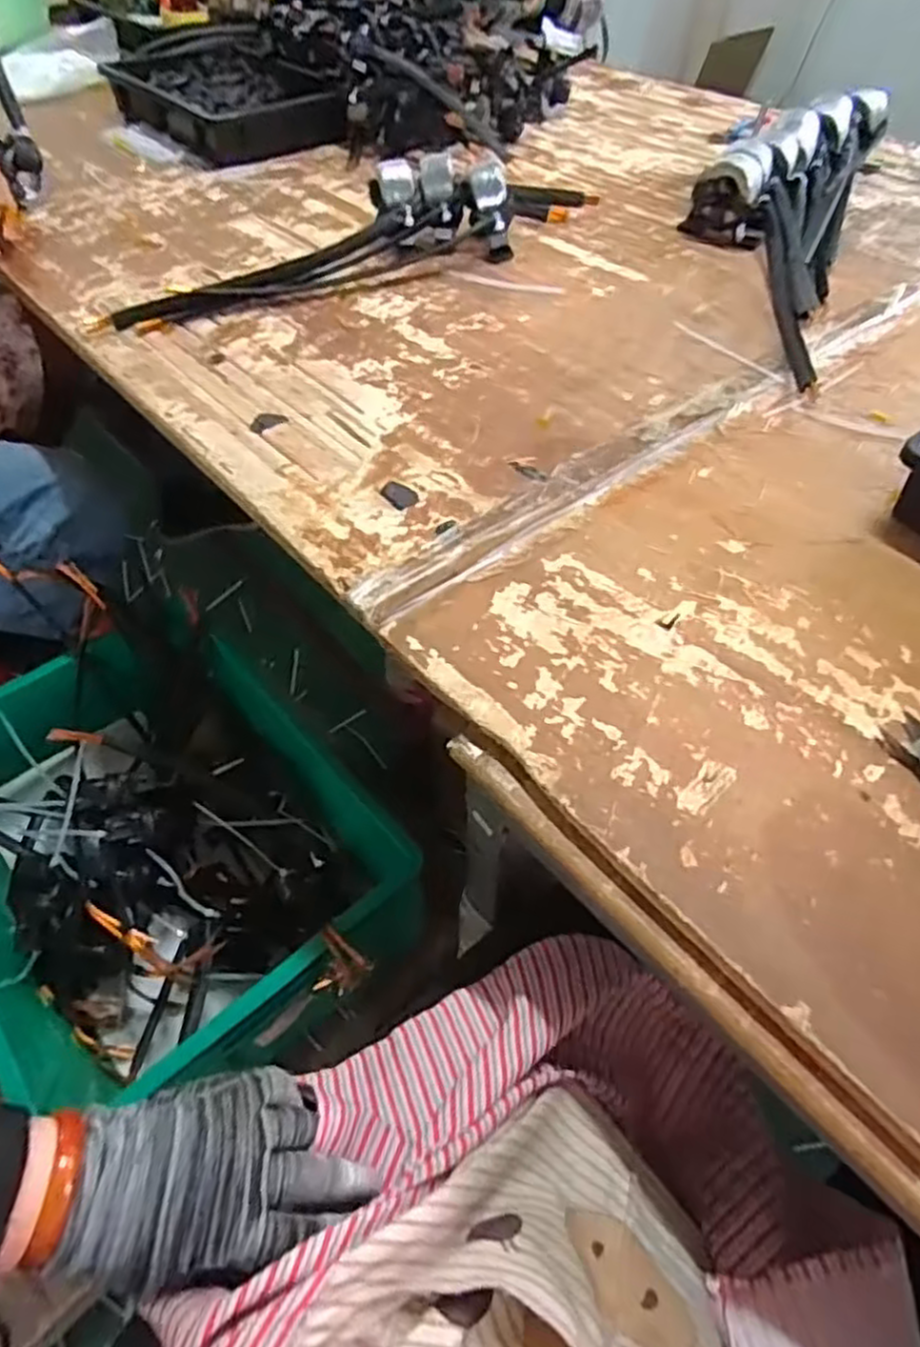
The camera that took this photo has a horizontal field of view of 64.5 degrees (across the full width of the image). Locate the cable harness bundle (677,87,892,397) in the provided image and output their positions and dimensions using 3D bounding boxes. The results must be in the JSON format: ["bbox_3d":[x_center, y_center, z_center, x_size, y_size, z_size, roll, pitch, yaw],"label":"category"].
[{"bbox_3d":[0.362,-0.539,0.844,0.183,0.086,0.634,19,54,13],"label":"cable harness bundle"}]

